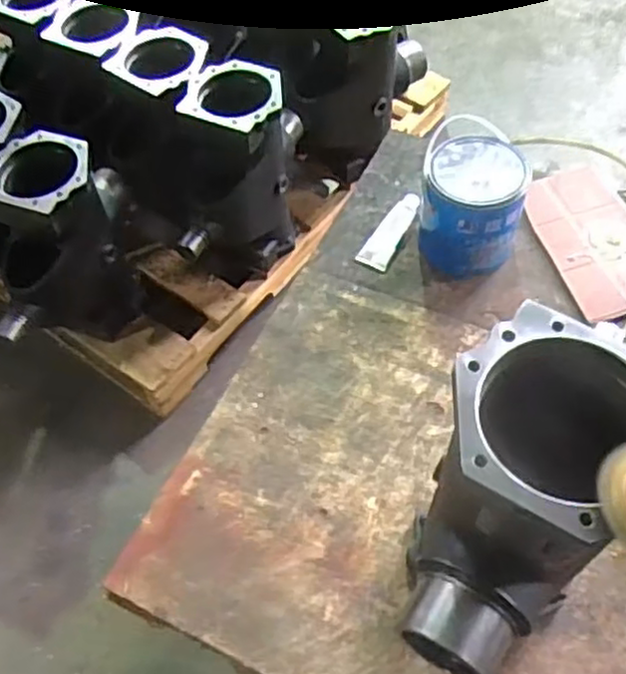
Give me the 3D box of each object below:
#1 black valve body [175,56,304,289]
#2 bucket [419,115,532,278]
[{"bbox_3d":[-0.146,-0.301,1.420,0.176,0.373,0.352,12,58,11],"label":"black valve body"},{"bbox_3d":[0.246,-0.205,1.120,0.153,0.152,0.164,11,57,10],"label":"bucket"}]

